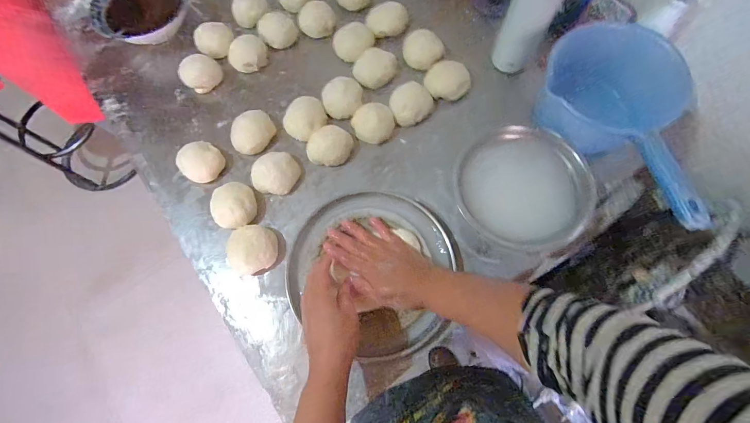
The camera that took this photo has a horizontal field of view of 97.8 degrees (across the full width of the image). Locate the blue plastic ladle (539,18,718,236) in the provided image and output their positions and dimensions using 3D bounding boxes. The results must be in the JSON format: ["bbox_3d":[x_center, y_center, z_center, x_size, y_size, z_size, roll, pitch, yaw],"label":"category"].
[{"bbox_3d":[0.369,-0.128,0.491,0.114,0.150,0.319,-19,73,-4],"label":"blue plastic ladle"}]

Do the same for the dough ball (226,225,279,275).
[{"bbox_3d":[-0.180,0.054,0.478,0.060,0.050,0.067,-9,72,-1],"label":"dough ball"}]

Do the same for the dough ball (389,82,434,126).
[{"bbox_3d":[0.064,-0.182,0.549,0.079,0.040,0.059,-21,73,-5],"label":"dough ball"}]

